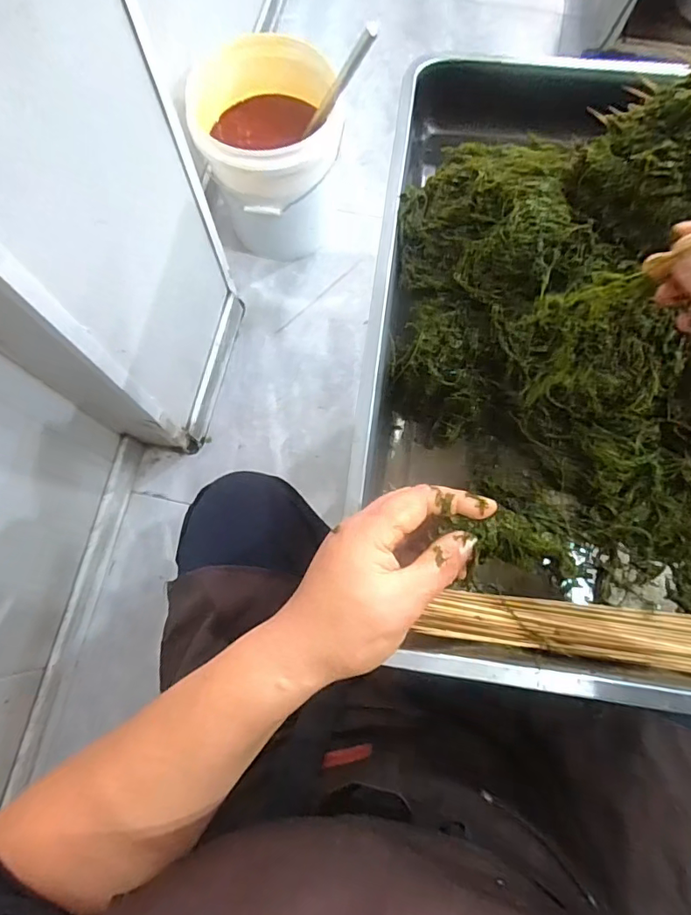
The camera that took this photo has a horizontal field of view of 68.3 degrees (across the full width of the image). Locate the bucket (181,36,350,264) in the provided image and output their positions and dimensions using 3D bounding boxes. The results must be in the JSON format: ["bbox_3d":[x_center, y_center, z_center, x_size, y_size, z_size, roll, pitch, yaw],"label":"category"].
[{"bbox_3d":[-0.157,-0.641,1.116,0.285,0.335,0.328,-13,75,-4],"label":"bucket"}]

